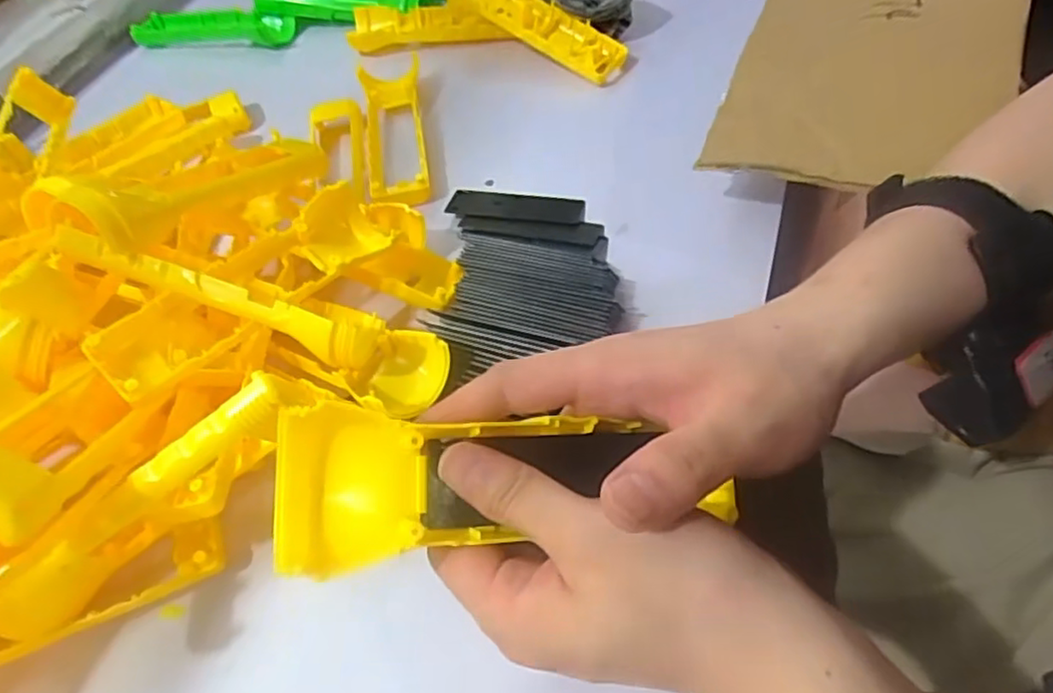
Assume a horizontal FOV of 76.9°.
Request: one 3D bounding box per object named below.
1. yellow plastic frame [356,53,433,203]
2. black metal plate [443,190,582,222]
[{"bbox_3d":[-0.100,-0.167,0.511,0.047,0.017,0.169,-14,52,0],"label":"yellow plastic frame"},{"bbox_3d":[-0.007,-0.098,0.457,0.093,0.006,0.029,5,54,14],"label":"black metal plate"}]

